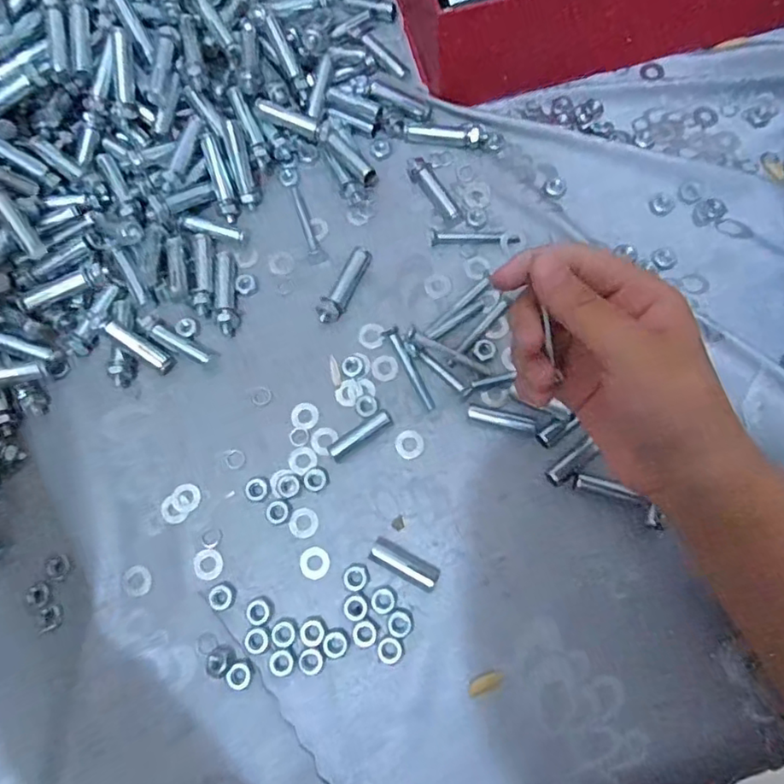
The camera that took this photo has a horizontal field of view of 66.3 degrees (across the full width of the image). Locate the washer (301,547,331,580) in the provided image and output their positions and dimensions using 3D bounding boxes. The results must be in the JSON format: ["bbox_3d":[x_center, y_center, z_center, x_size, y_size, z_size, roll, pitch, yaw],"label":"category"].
[{"bbox_3d":[-0.042,0.093,0.328,0.015,0.004,0.017,-21,73,-4],"label":"washer"}]

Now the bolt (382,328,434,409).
[{"bbox_3d":[0.010,-0.014,0.357,0.009,0.007,0.055,-24,73,-5],"label":"bolt"}]

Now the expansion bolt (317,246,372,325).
[{"bbox_3d":[-0.028,-0.067,0.372,0.012,0.014,0.058,26,76,10],"label":"expansion bolt"}]

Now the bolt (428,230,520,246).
[{"bbox_3d":[0.052,-0.097,0.379,0.056,0.006,0.008,1,73,3],"label":"bolt"}]

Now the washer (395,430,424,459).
[{"bbox_3d":[0.010,0.030,0.346,0.016,0.004,0.016,6,73,4],"label":"washer"}]

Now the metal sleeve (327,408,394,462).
[{"bbox_3d":[-0.018,0.024,0.344,0.041,0.012,0.009,-36,75,-8],"label":"metal sleeve"}]

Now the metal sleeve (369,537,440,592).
[{"bbox_3d":[0.007,0.092,0.321,0.039,0.009,0.013,27,76,10],"label":"metal sleeve"}]

